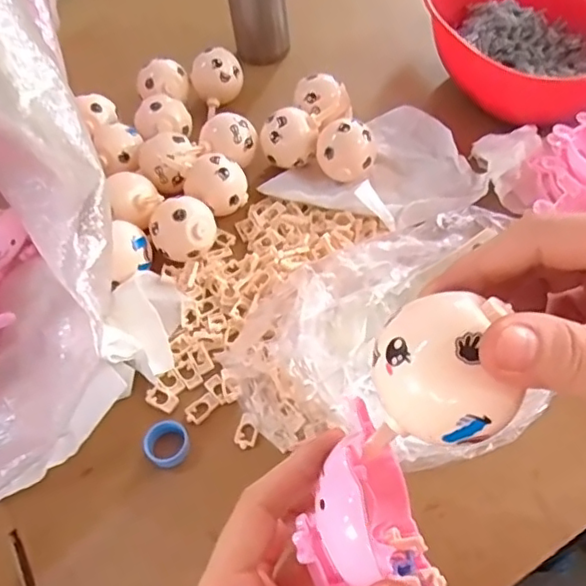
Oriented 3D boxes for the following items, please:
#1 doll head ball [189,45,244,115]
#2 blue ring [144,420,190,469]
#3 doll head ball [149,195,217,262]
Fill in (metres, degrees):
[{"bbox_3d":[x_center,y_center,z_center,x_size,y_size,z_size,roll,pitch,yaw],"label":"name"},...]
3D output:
[{"bbox_3d":[-0.069,-0.197,0.555,0.049,0.049,0.044,-16,54,-7],"label":"doll head ball"},{"bbox_3d":[-0.079,0.094,0.367,0.026,0.009,0.027,-2,54,3],"label":"blue ring"},{"bbox_3d":[-0.081,-0.046,0.443,0.049,0.044,0.042,-20,55,-9],"label":"doll head ball"}]

